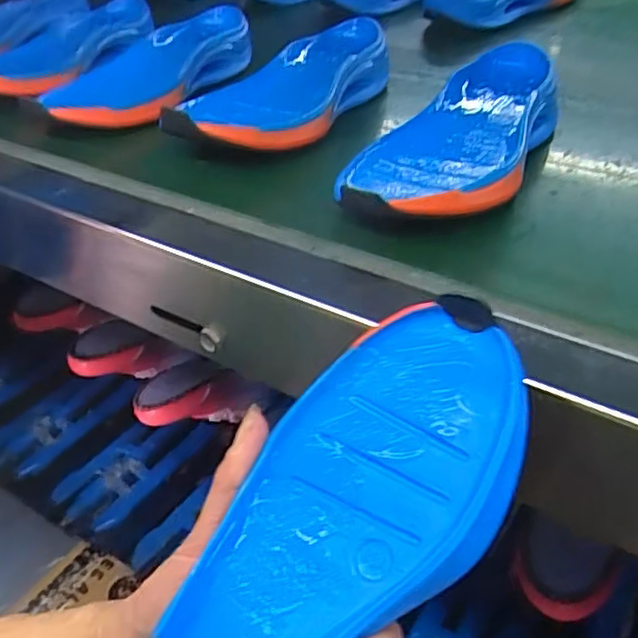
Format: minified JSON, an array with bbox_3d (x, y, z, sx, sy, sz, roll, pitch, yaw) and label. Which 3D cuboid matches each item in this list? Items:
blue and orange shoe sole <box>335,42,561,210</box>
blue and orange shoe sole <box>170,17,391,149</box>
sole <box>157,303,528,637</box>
[{"bbox_3d":[0.097,-0.121,0.442,0.096,0.037,0.236,19,44,23],"label":"blue and orange shoe sole"},{"bbox_3d":[-0.020,-0.180,0.520,0.093,0.036,0.225,20,45,24],"label":"blue and orange shoe sole"},{"bbox_3d":[-0.010,0.102,0.243,0.089,0.025,0.239,28,73,31],"label":"sole"}]

